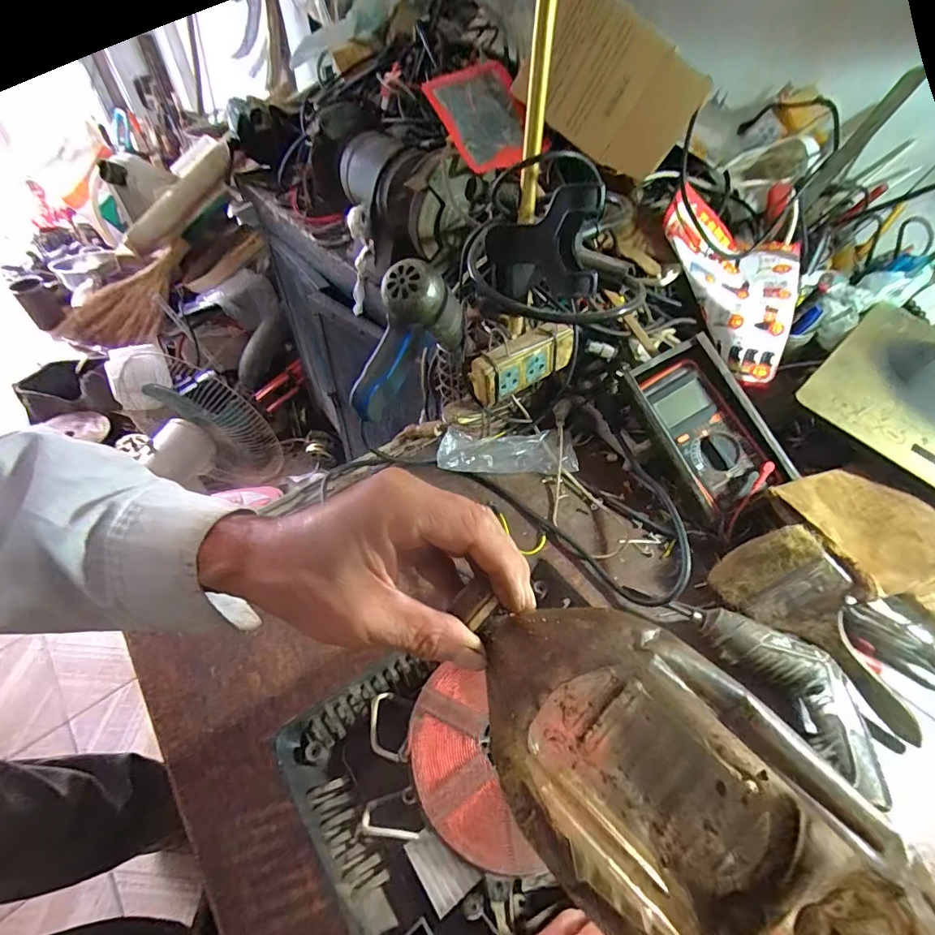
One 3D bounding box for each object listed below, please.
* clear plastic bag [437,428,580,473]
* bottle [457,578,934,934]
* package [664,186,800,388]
[{"bbox_3d":[0.051,-0.021,0.602,0.173,0.027,0.053,1,49,0],"label":"clear plastic bag"},{"bbox_3d":[0.075,0.133,0.214,0.199,0.079,0.104,32,82,20],"label":"bottle"},{"bbox_3d":[0.346,-0.250,0.644,0.193,0.053,0.252,18,74,5],"label":"package"}]

